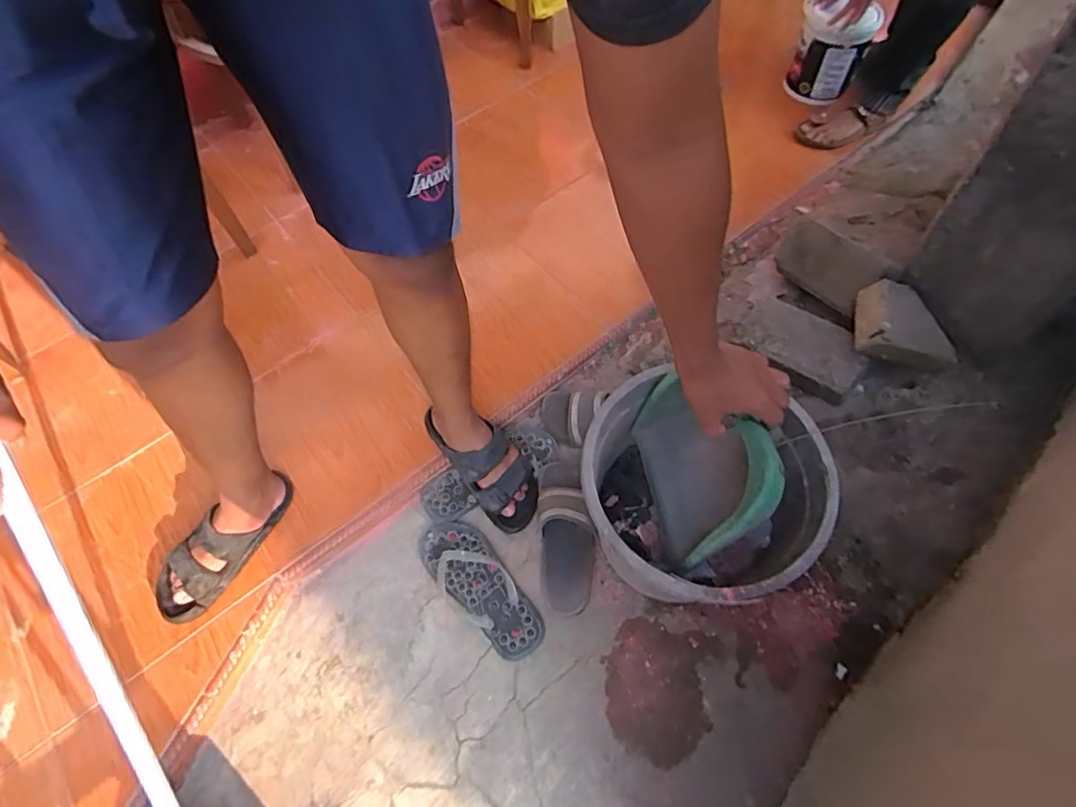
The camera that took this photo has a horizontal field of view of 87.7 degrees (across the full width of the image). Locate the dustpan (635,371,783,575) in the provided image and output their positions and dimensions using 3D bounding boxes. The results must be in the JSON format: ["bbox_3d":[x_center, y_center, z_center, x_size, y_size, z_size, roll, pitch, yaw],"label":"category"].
[{"bbox_3d":[0.215,0.081,0.752,0.078,0.261,0.237,-7,62,-4],"label":"dustpan"}]

